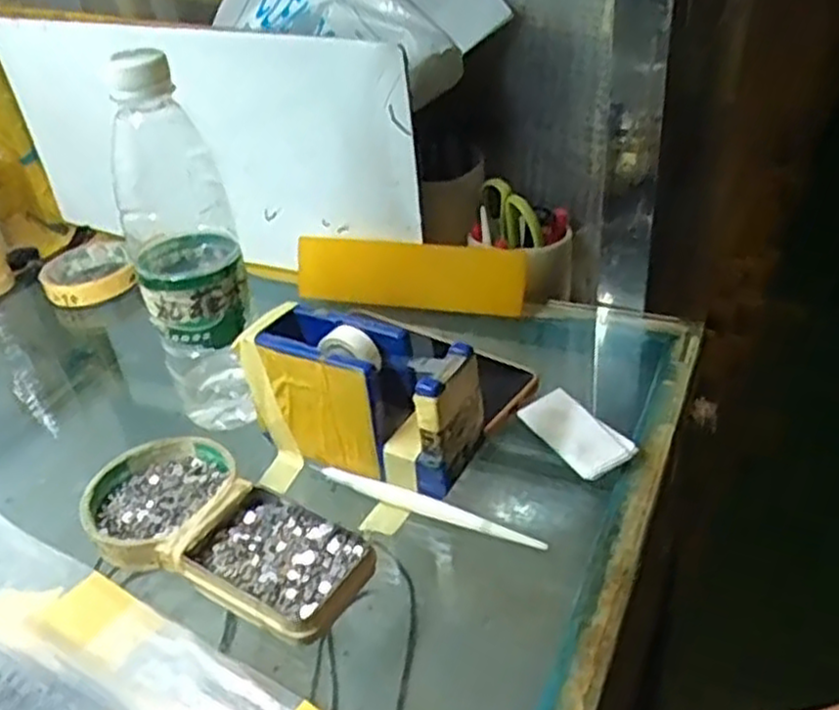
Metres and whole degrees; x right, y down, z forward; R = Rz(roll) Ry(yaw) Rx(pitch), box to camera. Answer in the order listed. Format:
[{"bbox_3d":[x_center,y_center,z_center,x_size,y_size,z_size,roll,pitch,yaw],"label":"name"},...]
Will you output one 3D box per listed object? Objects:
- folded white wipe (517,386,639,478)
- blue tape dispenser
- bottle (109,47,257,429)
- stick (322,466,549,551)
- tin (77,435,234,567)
[{"bbox_3d":[0.091,0.044,0.446,0.033,0.009,0.069,-26,38,-21],"label":"folded white wipe"},{"bbox_3d":[-0.033,0.022,0.431,0.134,0.078,0.048,19,43,24],"label":"blue tape dispenser"},{"bbox_3d":[-0.136,-0.058,0.447,0.061,0.213,0.078,-17,35,-13],"label":"bottle"},{"bbox_3d":[0.003,0.081,0.411,0.133,0.010,0.009,14,41,30],"label":"stick"},{"bbox_3d":[-0.143,0.078,0.424,0.079,0.017,0.081,-7,35,5],"label":"tin"}]

